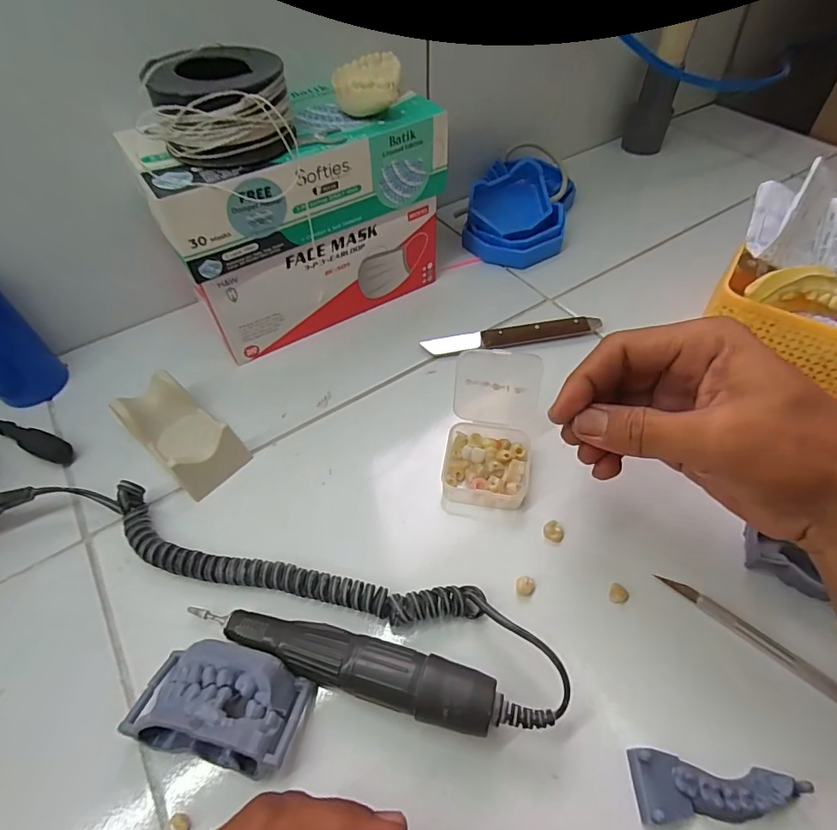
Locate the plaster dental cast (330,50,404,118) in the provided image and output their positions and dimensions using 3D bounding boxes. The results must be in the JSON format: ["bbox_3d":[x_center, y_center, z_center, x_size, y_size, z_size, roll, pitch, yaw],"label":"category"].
[{"bbox_3d":[-0.036,-0.236,0.344,0.045,0.023,0.049,-2,52,6],"label":"plaster dental cast"}]

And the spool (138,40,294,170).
[{"bbox_3d":[-0.125,-0.195,0.301,0.086,0.045,0.068,-11,52,-1],"label":"spool"}]

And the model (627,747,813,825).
[{"bbox_3d":[0.133,0.168,0.216,0.072,0.017,0.025,0,52,7],"label":"model"}]

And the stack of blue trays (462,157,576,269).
[{"bbox_3d":[0.104,-0.210,0.483,0.093,0.067,0.129,15,53,13],"label":"stack of blue trays"}]

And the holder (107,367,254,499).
[{"bbox_3d":[-0.167,0.013,0.338,0.088,0.033,0.046,32,62,28],"label":"holder"}]

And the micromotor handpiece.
[{"bbox_3d":[-0.029,0.129,0.245,0.180,0.031,0.027,9,54,14],"label":"micromotor handpiece"}]

